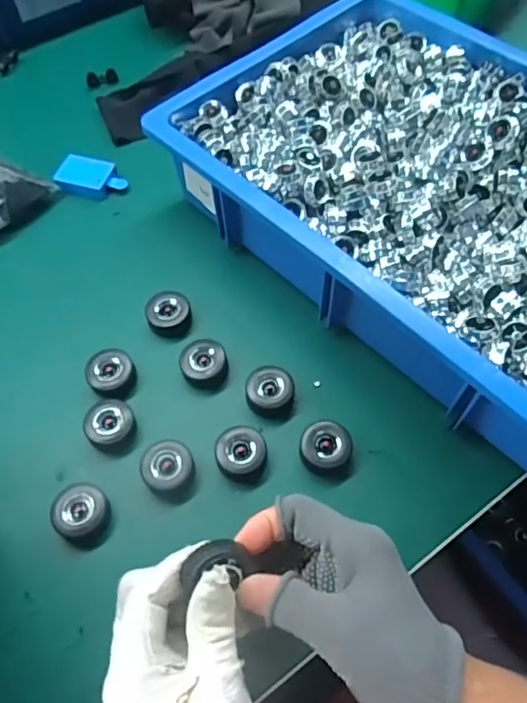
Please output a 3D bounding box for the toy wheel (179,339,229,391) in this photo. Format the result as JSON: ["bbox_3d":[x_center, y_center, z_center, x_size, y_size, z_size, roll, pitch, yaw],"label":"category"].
[{"bbox_3d":[-0.049,0.010,0.455,0.037,0.026,0.036,0,62,0],"label":"toy wheel"}]

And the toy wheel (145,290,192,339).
[{"bbox_3d":[-0.081,-0.032,0.480,0.036,0.025,0.035,0,62,0],"label":"toy wheel"}]

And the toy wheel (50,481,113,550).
[{"bbox_3d":[-0.129,0.117,0.398,0.035,0.026,0.041,-14,63,-7],"label":"toy wheel"}]

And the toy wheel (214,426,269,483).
[{"bbox_3d":[-0.016,0.077,0.415,0.037,0.023,0.038,0,62,0],"label":"toy wheel"}]

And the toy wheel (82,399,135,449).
[{"bbox_3d":[-0.119,0.057,0.432,0.035,0.024,0.036,0,62,0],"label":"toy wheel"}]

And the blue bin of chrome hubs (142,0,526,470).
[{"bbox_3d":[0.153,-0.135,0.480,0.456,0.104,0.335,39,69,19],"label":"blue bin of chrome hubs"}]

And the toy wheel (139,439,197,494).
[{"bbox_3d":[-0.070,0.086,0.412,0.037,0.022,0.034,0,62,0],"label":"toy wheel"}]

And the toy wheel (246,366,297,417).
[{"bbox_3d":[0.006,0.032,0.442,0.038,0.021,0.035,0,62,0],"label":"toy wheel"}]

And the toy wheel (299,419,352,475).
[{"bbox_3d":[0.046,0.072,0.417,0.038,0.021,0.035,0,62,0],"label":"toy wheel"}]

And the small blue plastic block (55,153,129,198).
[{"bbox_3d":[-0.172,-0.175,0.565,0.068,0.019,0.042,10,62,5],"label":"small blue plastic block"}]

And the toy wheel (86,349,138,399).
[{"bbox_3d":[-0.123,0.021,0.453,0.035,0.027,0.038,0,62,0],"label":"toy wheel"}]

